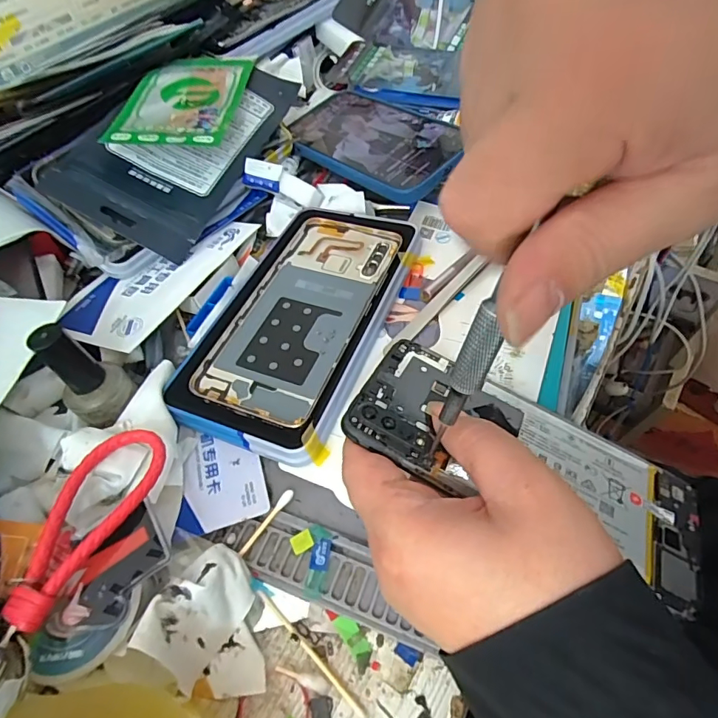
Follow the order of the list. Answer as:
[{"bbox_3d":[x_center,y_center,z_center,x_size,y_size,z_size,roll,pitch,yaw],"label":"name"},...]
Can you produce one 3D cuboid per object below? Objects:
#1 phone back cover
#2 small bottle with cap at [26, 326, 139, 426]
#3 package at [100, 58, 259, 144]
[{"bbox_3d":[-0.036,-0.033,0.297,0.088,0.009,0.179,15,56,16],"label":"phone back cover"},{"bbox_3d":[-0.141,0.006,0.238,0.024,0.050,0.031,16,56,16],"label":"small bottle with cap"},{"bbox_3d":[-0.131,-0.200,0.355,0.078,0.006,0.144,3,52,-2],"label":"package"}]

